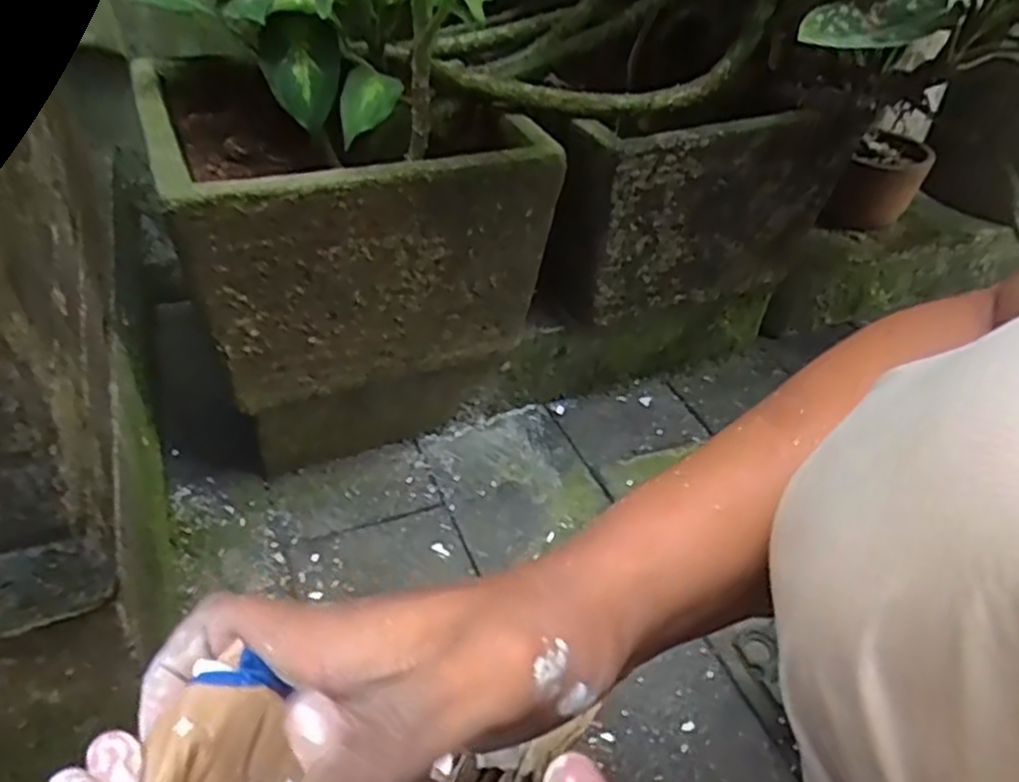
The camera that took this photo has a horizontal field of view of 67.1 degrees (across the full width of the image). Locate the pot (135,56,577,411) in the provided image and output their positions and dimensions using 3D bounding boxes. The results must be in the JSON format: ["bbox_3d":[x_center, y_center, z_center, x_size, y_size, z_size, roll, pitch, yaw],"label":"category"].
[{"bbox_3d":[-0.149,-0.163,0.706,0.300,0.202,0.275,-12,43,-19],"label":"pot"}]

